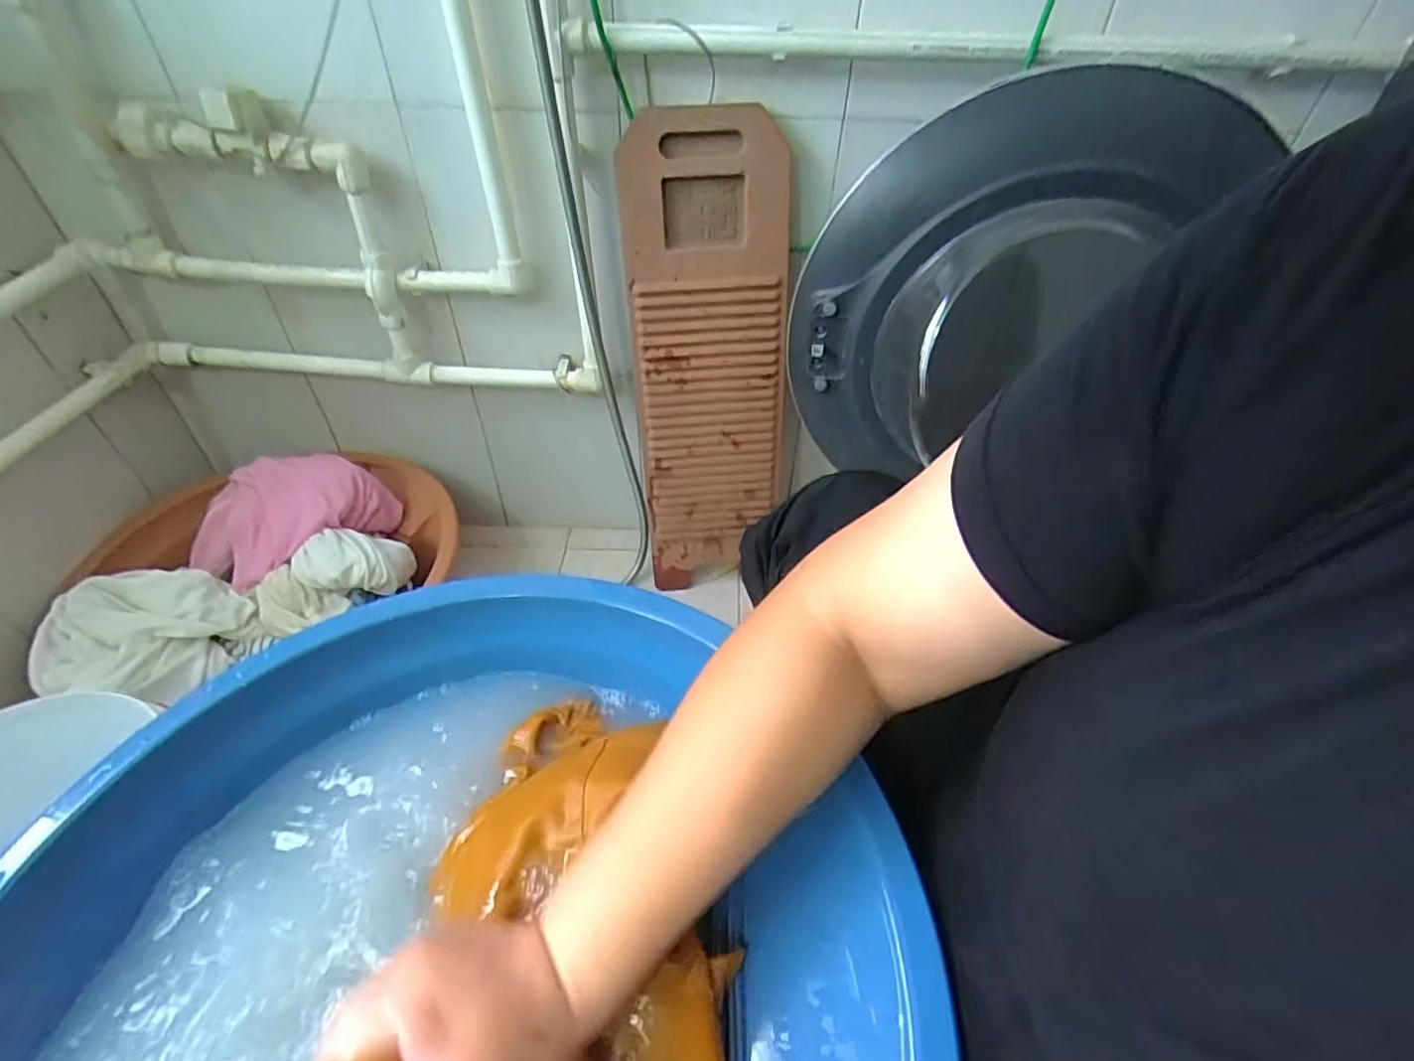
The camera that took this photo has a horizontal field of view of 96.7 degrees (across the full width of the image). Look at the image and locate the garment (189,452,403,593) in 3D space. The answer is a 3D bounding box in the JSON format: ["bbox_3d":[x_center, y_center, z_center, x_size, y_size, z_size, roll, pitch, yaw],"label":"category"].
[{"bbox_3d":[-0.577,-0.026,0.877,0.152,0.110,0.234,23,47,20],"label":"garment"}]

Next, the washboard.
[{"bbox_3d":[0.006,-0.189,0.832,0.196,0.613,0.038,-5,33,-5],"label":"washboard"}]

